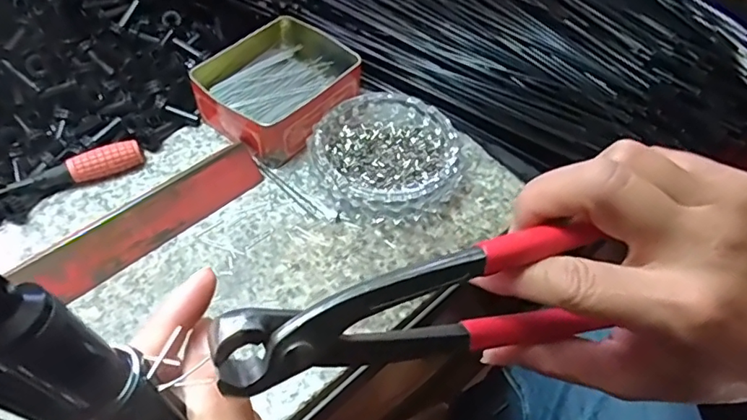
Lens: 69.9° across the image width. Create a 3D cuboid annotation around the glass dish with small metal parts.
[{"bbox_3d":[0.011,-0.046,0.442,0.119,0.026,0.118,3,53,-3],"label":"glass dish with small metal parts"}]

